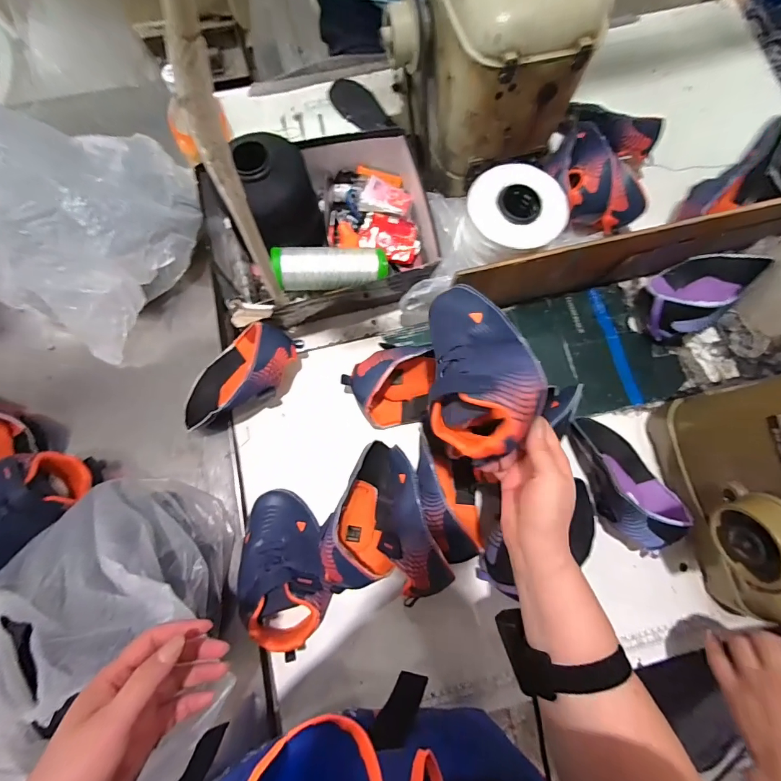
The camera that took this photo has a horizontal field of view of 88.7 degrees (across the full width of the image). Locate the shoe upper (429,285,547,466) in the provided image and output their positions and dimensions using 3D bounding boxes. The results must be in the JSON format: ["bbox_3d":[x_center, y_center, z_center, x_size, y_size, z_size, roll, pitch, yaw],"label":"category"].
[{"bbox_3d":[0.080,-0.024,0.393,0.095,0.068,0.181,-15,77,-5],"label":"shoe upper"}]

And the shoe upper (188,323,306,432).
[{"bbox_3d":[-0.218,-0.022,0.561,0.111,0.089,0.189,44,79,9],"label":"shoe upper"}]

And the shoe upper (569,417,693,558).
[{"bbox_3d":[0.324,0.120,0.541,0.108,0.089,0.194,-29,79,-8],"label":"shoe upper"}]

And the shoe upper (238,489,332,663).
[{"bbox_3d":[-0.142,0.229,0.515,0.110,0.065,0.193,-14,77,-5],"label":"shoe upper"}]

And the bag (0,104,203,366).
[{"bbox_3d":[-0.429,-0.246,0.544,0.242,0.175,0.304,33,78,6],"label":"bag"}]

